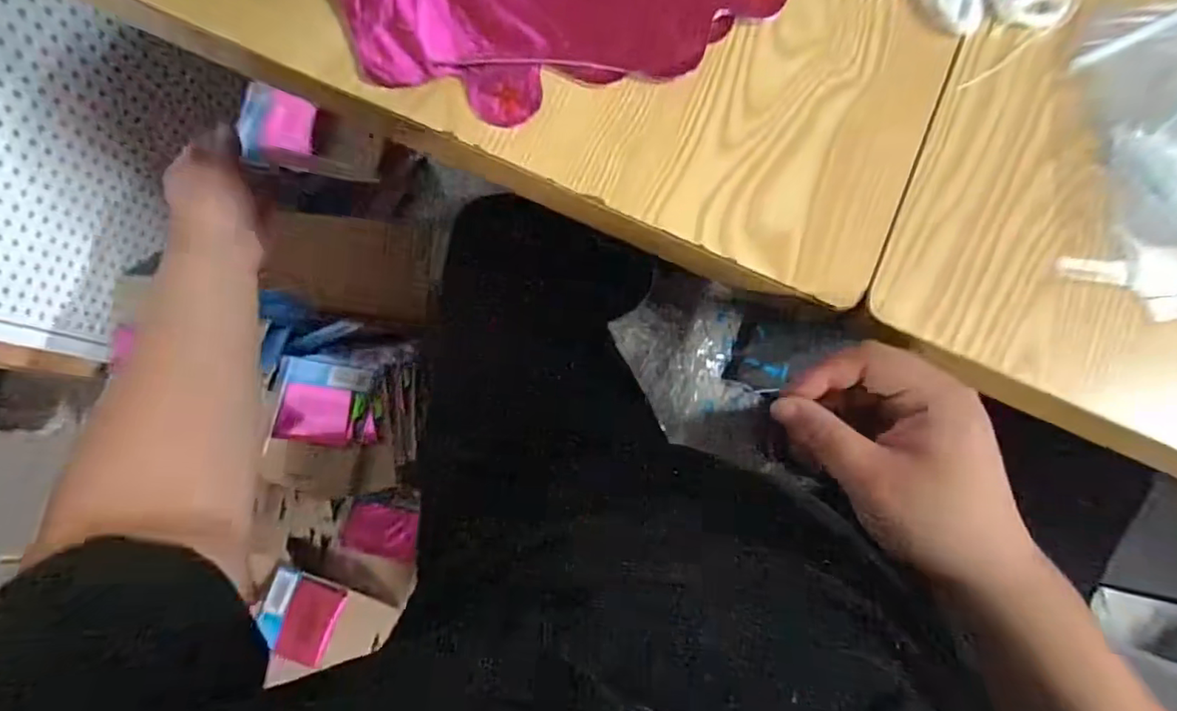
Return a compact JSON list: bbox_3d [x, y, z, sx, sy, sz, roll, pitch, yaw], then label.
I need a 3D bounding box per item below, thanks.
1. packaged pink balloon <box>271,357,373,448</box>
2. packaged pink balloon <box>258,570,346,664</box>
[{"bbox_3d":[-0.314,0.055,0.673,0.099,0.007,0.094,7,81,0],"label":"packaged pink balloon"},{"bbox_3d":[-0.341,0.305,0.669,0.085,0.022,0.086,19,81,1],"label":"packaged pink balloon"}]

